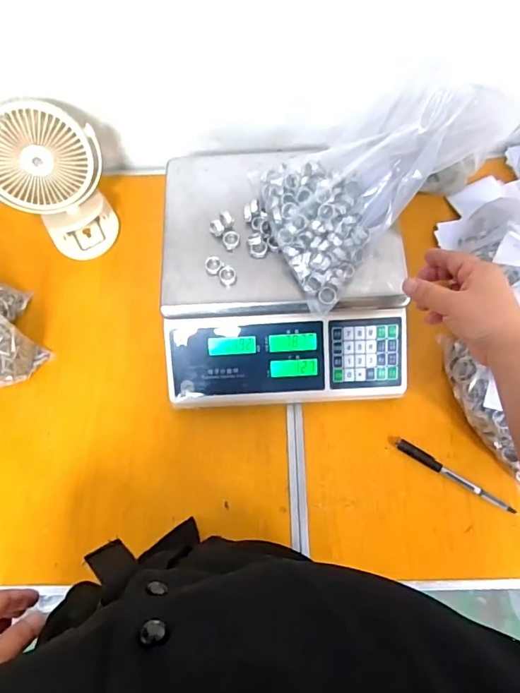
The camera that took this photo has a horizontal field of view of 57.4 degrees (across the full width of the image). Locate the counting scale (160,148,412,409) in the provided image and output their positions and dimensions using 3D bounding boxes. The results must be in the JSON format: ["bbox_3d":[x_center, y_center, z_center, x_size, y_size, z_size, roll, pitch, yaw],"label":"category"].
[{"bbox_3d":[0.027,-0.092,0.607,0.283,0.128,0.314,-2,69,1],"label":"counting scale"}]

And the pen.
[{"bbox_3d":[0.232,0.154,0.567,0.145,0.013,0.014,31,73,13],"label":"pen"}]

